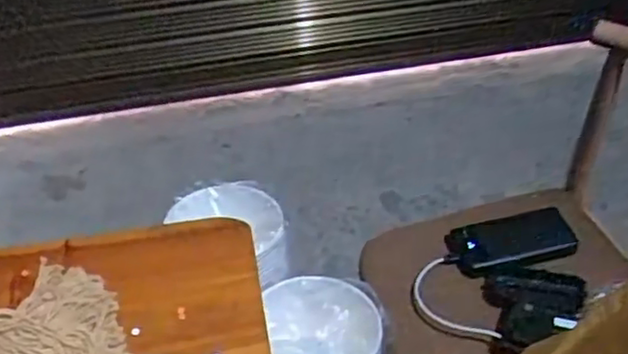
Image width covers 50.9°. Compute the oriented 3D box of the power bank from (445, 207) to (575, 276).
[{"bbox_3d":[0.263,0.084,0.886,0.168,0.015,0.077,-9,45,-8],"label":"power bank"}]

